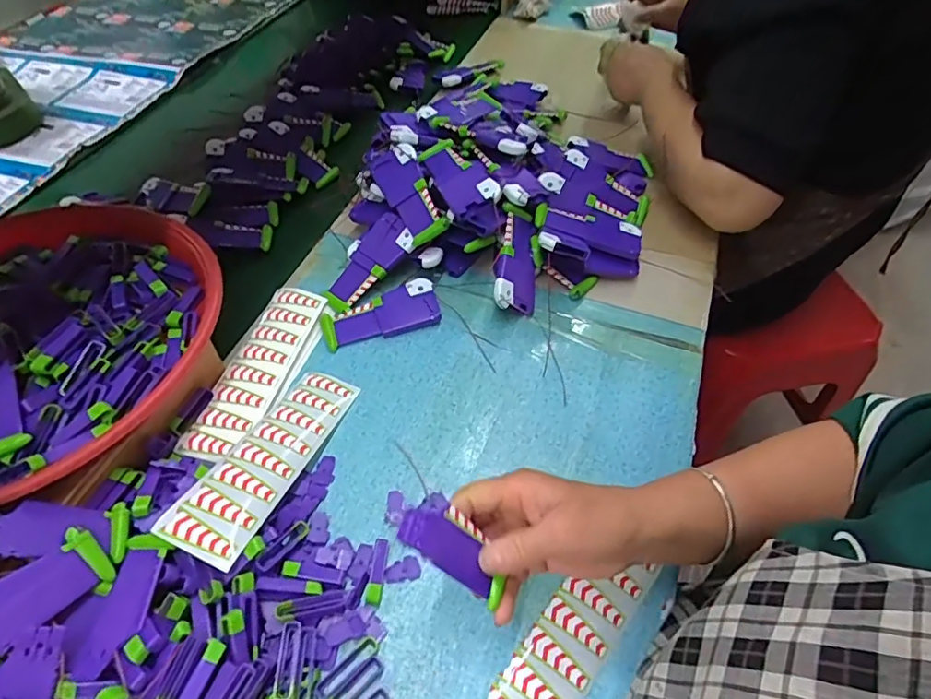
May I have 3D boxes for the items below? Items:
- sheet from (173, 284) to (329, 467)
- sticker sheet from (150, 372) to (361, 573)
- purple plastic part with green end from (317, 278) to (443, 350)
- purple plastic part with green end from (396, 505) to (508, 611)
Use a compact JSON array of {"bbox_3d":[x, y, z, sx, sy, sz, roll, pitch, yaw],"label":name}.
[{"bbox_3d":[-0.191,0.019,0.515,0.063,0.018,0.192,14,53,10],"label":"sheet"},{"bbox_3d":[-0.155,0.083,0.444,0.057,0.008,0.192,27,41,4],"label":"sticker sheet"},{"bbox_3d":[-0.085,-0.034,0.554,0.117,0.024,0.048,-15,54,-12],"label":"purple plastic part with green end"},{"bbox_3d":[-0.005,0.120,0.329,0.008,0.082,0.032,-17,34,47],"label":"purple plastic part with green end"}]

